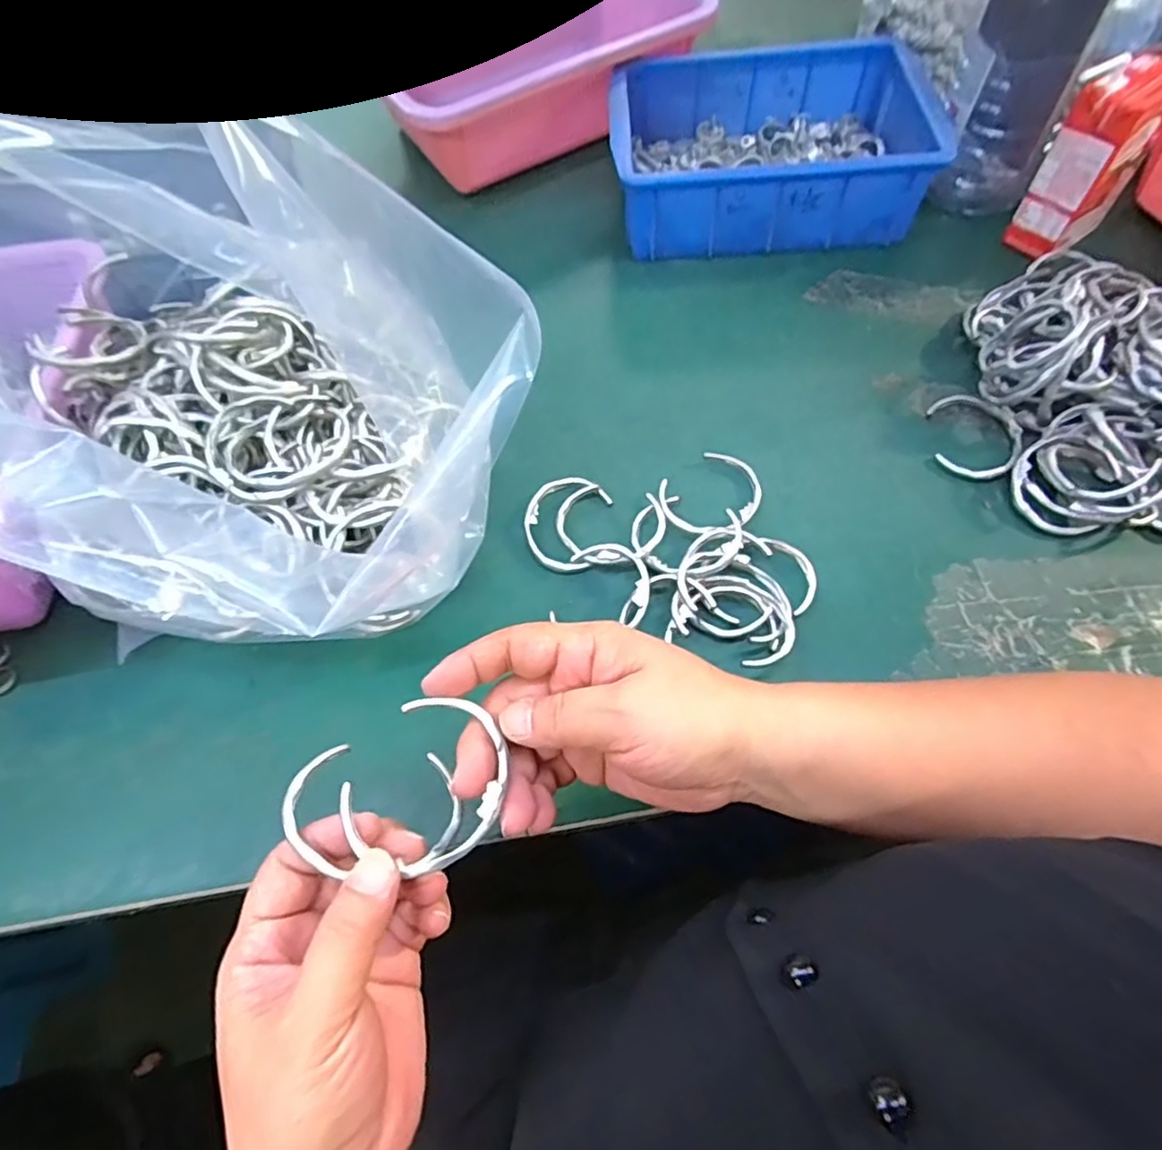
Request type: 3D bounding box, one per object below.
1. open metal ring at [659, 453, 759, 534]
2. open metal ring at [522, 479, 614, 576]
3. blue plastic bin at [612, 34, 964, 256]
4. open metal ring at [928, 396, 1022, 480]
[{"bbox_3d":[0.083,-0.053,0.394,0.058,0.010,0.068,39,67,19],"label":"open metal ring"},{"bbox_3d":[-0.011,-0.034,0.394,0.050,0.008,0.069,17,64,11],"label":"open metal ring"},{"bbox_3d":[0.147,-0.350,0.513,0.240,0.075,0.173,2,62,4],"label":"blue plastic bin"},{"bbox_3d":[0.253,-0.090,0.404,0.060,0.010,0.063,-1,62,2],"label":"open metal ring"}]

